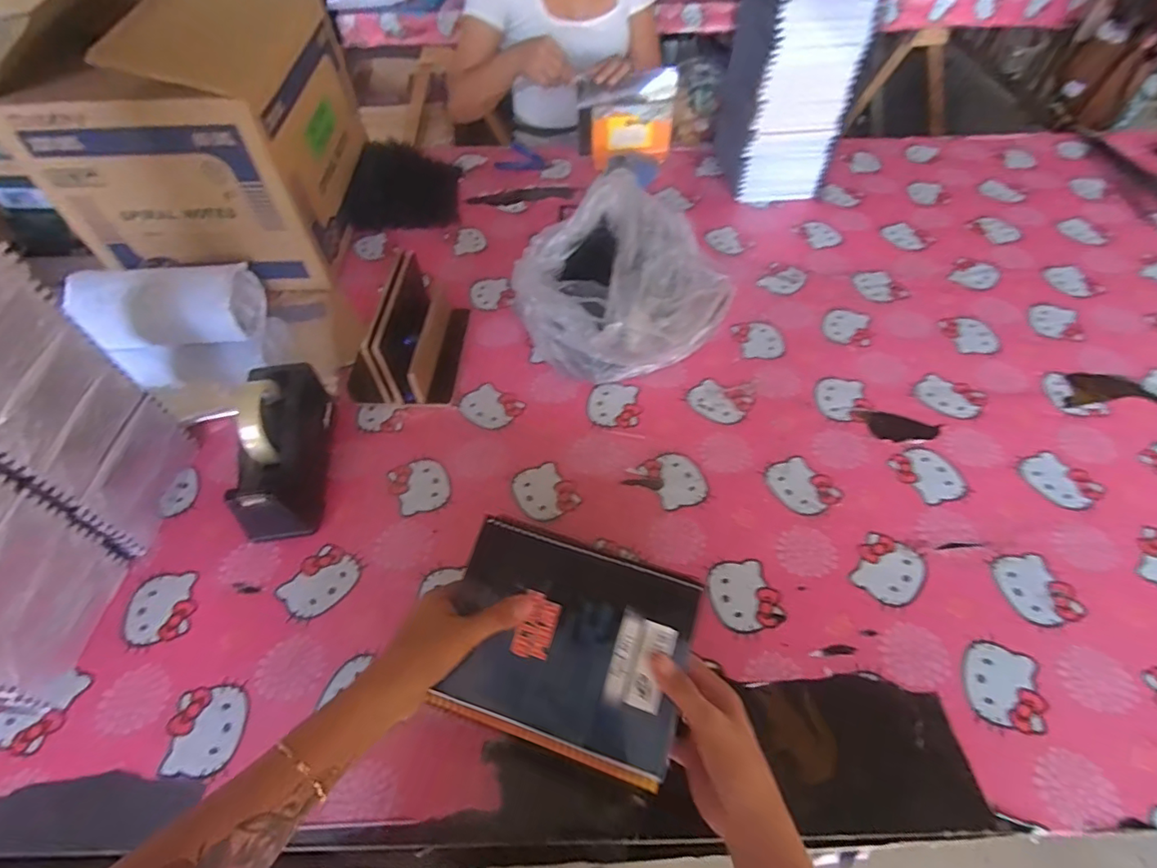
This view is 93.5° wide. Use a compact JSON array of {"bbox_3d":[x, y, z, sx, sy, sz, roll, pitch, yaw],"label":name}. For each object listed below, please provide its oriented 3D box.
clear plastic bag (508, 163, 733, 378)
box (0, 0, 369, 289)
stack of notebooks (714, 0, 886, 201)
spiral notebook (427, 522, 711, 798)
[{"bbox_3d":[0.050,-0.205,0.752,0.230,0.200,0.258,-33,60,-21],"label":"clear plastic bag"},{"bbox_3d":[-0.583,-0.488,0.873,0.340,0.332,0.399,-3,54,-2],"label":"box"},{"bbox_3d":[0.371,-0.621,0.974,0.178,0.328,0.205,-3,53,-2],"label":"stack of notebooks"},{"bbox_3d":[-0.009,0.170,0.447,0.190,0.023,0.159,15,68,9],"label":"spiral notebook"}]

